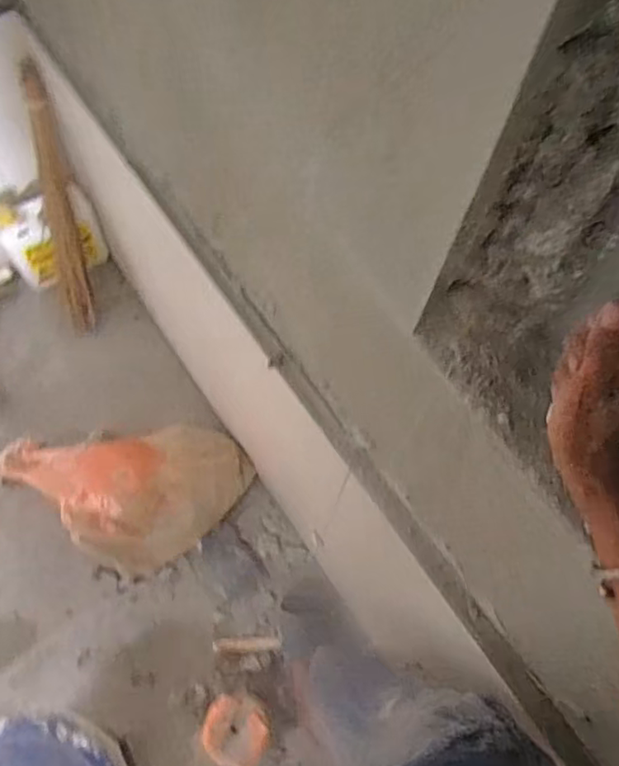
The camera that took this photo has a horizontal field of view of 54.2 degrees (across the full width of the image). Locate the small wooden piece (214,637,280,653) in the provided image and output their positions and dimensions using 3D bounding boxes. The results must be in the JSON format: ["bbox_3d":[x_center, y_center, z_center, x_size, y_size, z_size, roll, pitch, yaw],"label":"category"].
[{"bbox_3d":[-0.123,0.519,1.198,0.131,0.006,0.026,0,62,-3],"label":"small wooden piece"}]

